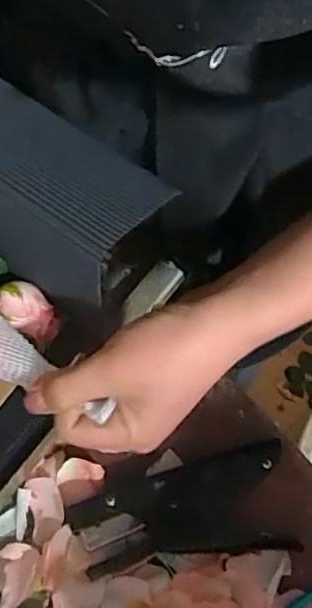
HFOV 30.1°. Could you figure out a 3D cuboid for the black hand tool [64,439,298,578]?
[{"bbox_3d":[0.015,0.139,0.402,0.148,0.022,0.073,-6,67,-4],"label":"black hand tool"}]

